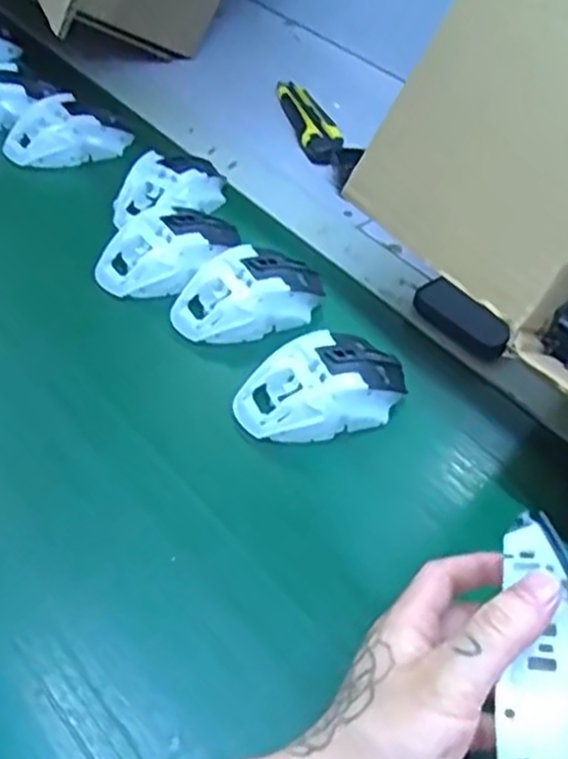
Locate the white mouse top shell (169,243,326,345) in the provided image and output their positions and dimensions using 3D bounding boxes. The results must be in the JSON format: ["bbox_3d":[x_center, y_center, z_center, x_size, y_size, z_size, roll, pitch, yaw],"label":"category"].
[{"bbox_3d":[-0.024,-0.062,0.563,0.117,0.036,0.064,-21,55,-26],"label":"white mouse top shell"}]

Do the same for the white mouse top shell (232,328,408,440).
[{"bbox_3d":[0.026,0.002,0.505,0.113,0.032,0.060,-13,52,-20],"label":"white mouse top shell"}]

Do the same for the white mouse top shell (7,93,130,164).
[{"bbox_3d":[-0.192,-0.219,0.689,0.107,0.035,0.063,-28,59,-30],"label":"white mouse top shell"}]

